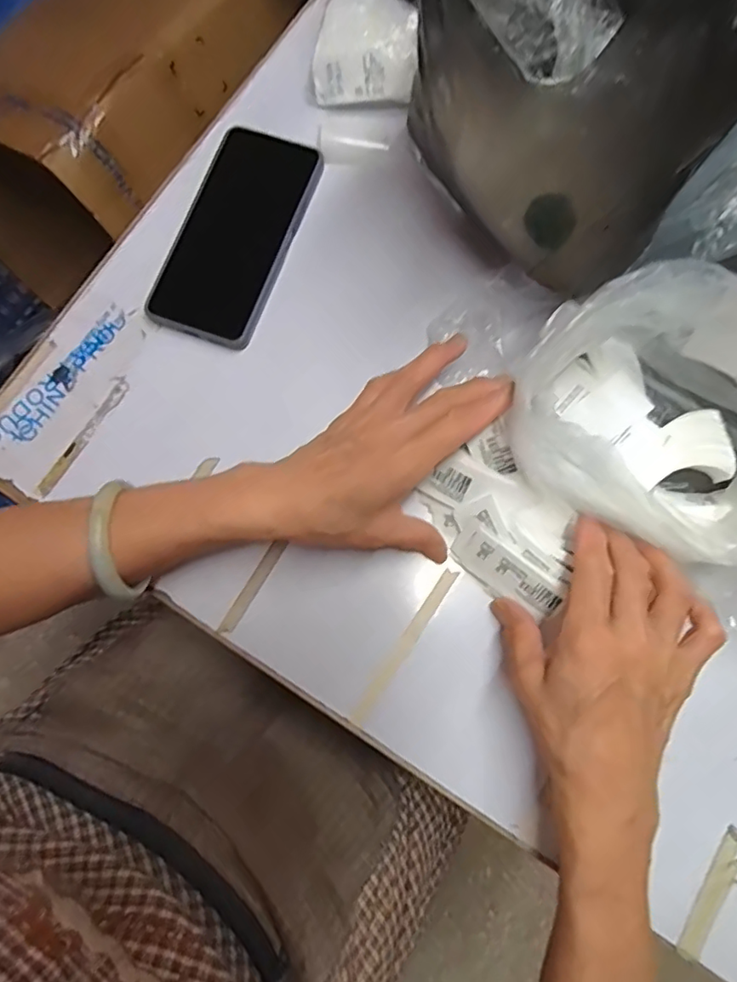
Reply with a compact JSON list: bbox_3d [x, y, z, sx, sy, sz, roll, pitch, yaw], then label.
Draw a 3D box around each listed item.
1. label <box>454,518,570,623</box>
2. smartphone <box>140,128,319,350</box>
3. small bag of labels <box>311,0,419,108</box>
[{"bbox_3d":[0.085,0.051,0.349,0.071,0.004,0.030,38,118,19],"label":"label"},{"bbox_3d":[-0.096,-0.186,0.404,0.077,0.016,0.160,20,80,5],"label":"smartphone"},{"bbox_3d":[-0.001,-0.331,0.419,0.078,0.037,0.073,10,79,3],"label":"small bag of labels"}]

